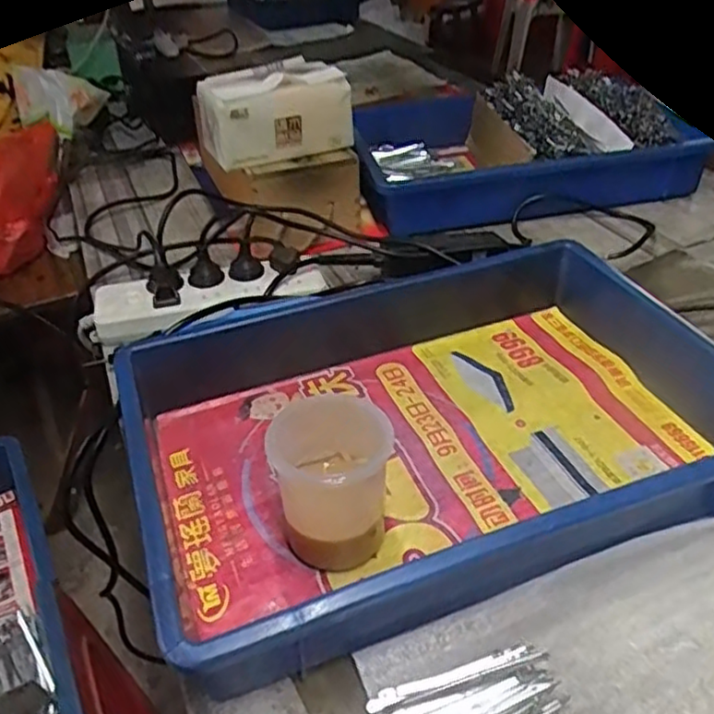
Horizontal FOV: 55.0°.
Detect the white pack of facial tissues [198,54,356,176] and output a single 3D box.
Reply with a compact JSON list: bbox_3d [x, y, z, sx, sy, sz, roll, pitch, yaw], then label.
[{"bbox_3d":[-0.089,-0.265,0.755,0.155,0.090,0.077,-21,42,-21],"label":"white pack of facial tissues"}]

